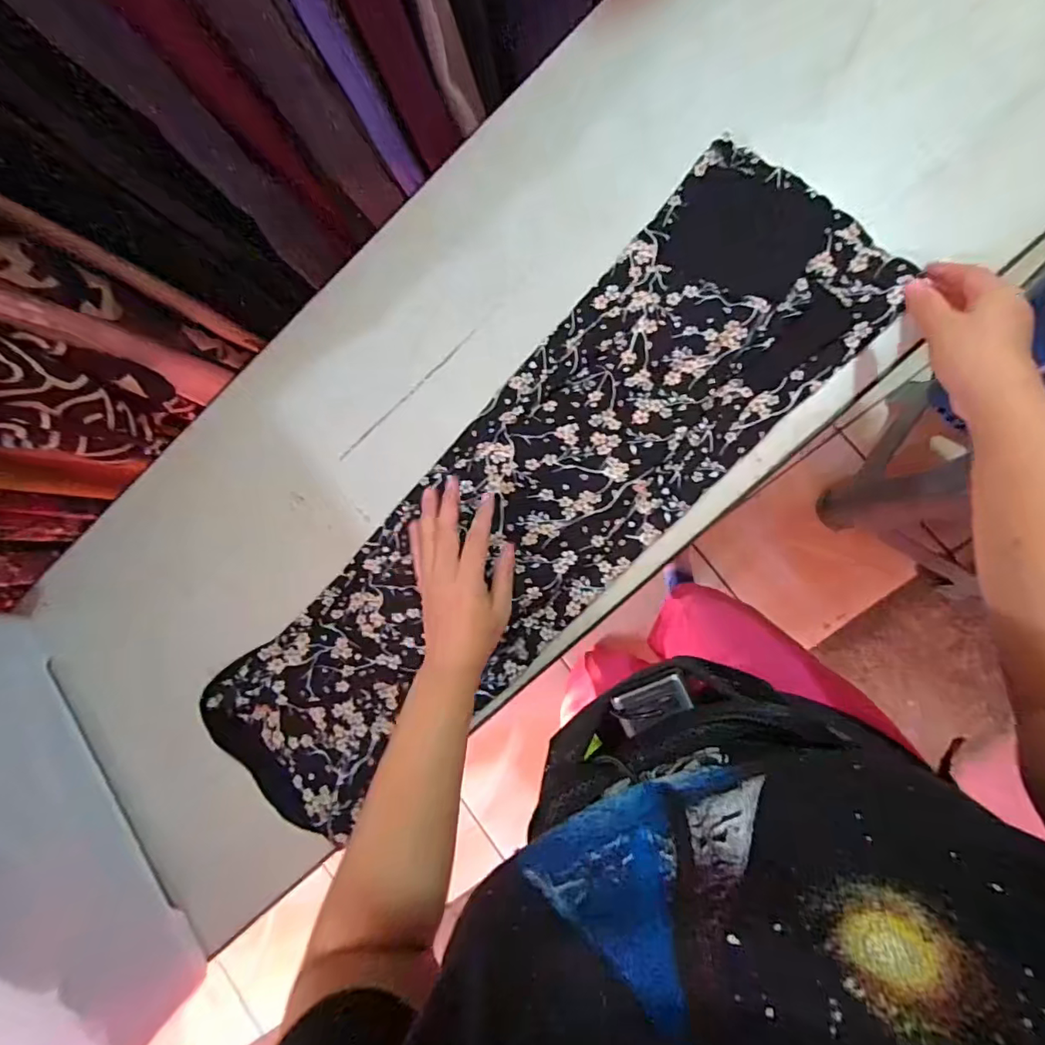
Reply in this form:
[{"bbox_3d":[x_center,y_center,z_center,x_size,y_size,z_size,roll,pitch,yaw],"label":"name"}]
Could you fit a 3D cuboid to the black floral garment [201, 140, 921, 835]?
[{"bbox_3d":[-0.001,-0.011,0.486,0.740,0.030,0.215,-43,82,5],"label":"black floral garment"}]

